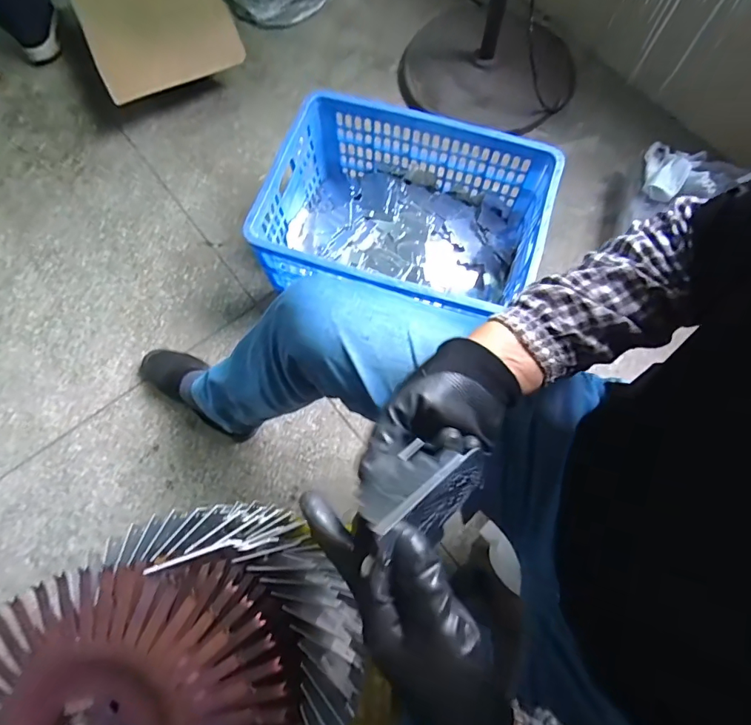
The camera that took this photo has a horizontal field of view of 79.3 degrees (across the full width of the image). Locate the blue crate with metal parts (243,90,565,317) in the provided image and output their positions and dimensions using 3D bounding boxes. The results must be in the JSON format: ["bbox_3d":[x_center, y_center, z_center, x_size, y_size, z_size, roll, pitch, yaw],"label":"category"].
[{"bbox_3d":[0.052,-0.260,0.914,0.499,0.260,0.345,17,73,4],"label":"blue crate with metal parts"}]

